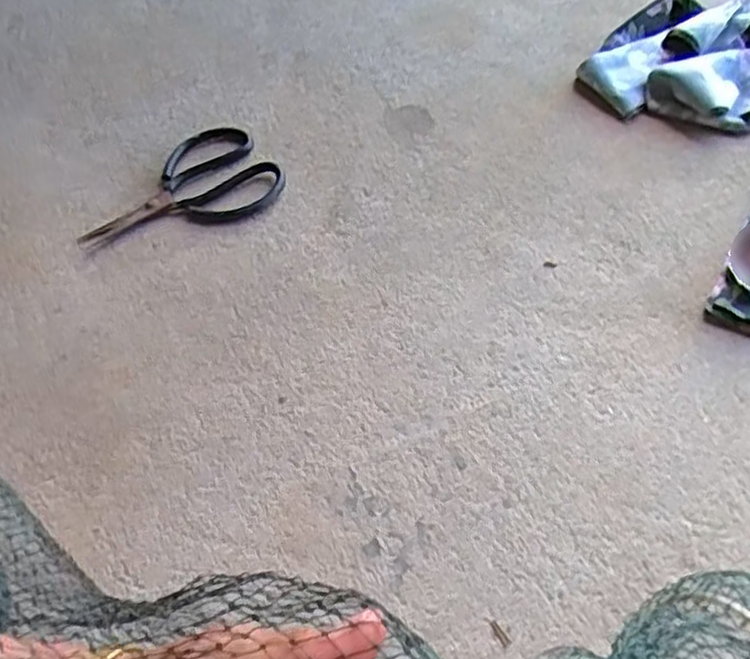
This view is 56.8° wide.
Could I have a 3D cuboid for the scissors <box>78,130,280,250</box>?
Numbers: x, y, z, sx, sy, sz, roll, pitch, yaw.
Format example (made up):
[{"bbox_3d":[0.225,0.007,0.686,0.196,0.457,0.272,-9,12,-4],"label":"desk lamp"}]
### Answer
[{"bbox_3d":[-0.185,-0.139,0.655,0.186,0.008,0.116,-15,58,-9],"label":"scissors"}]

